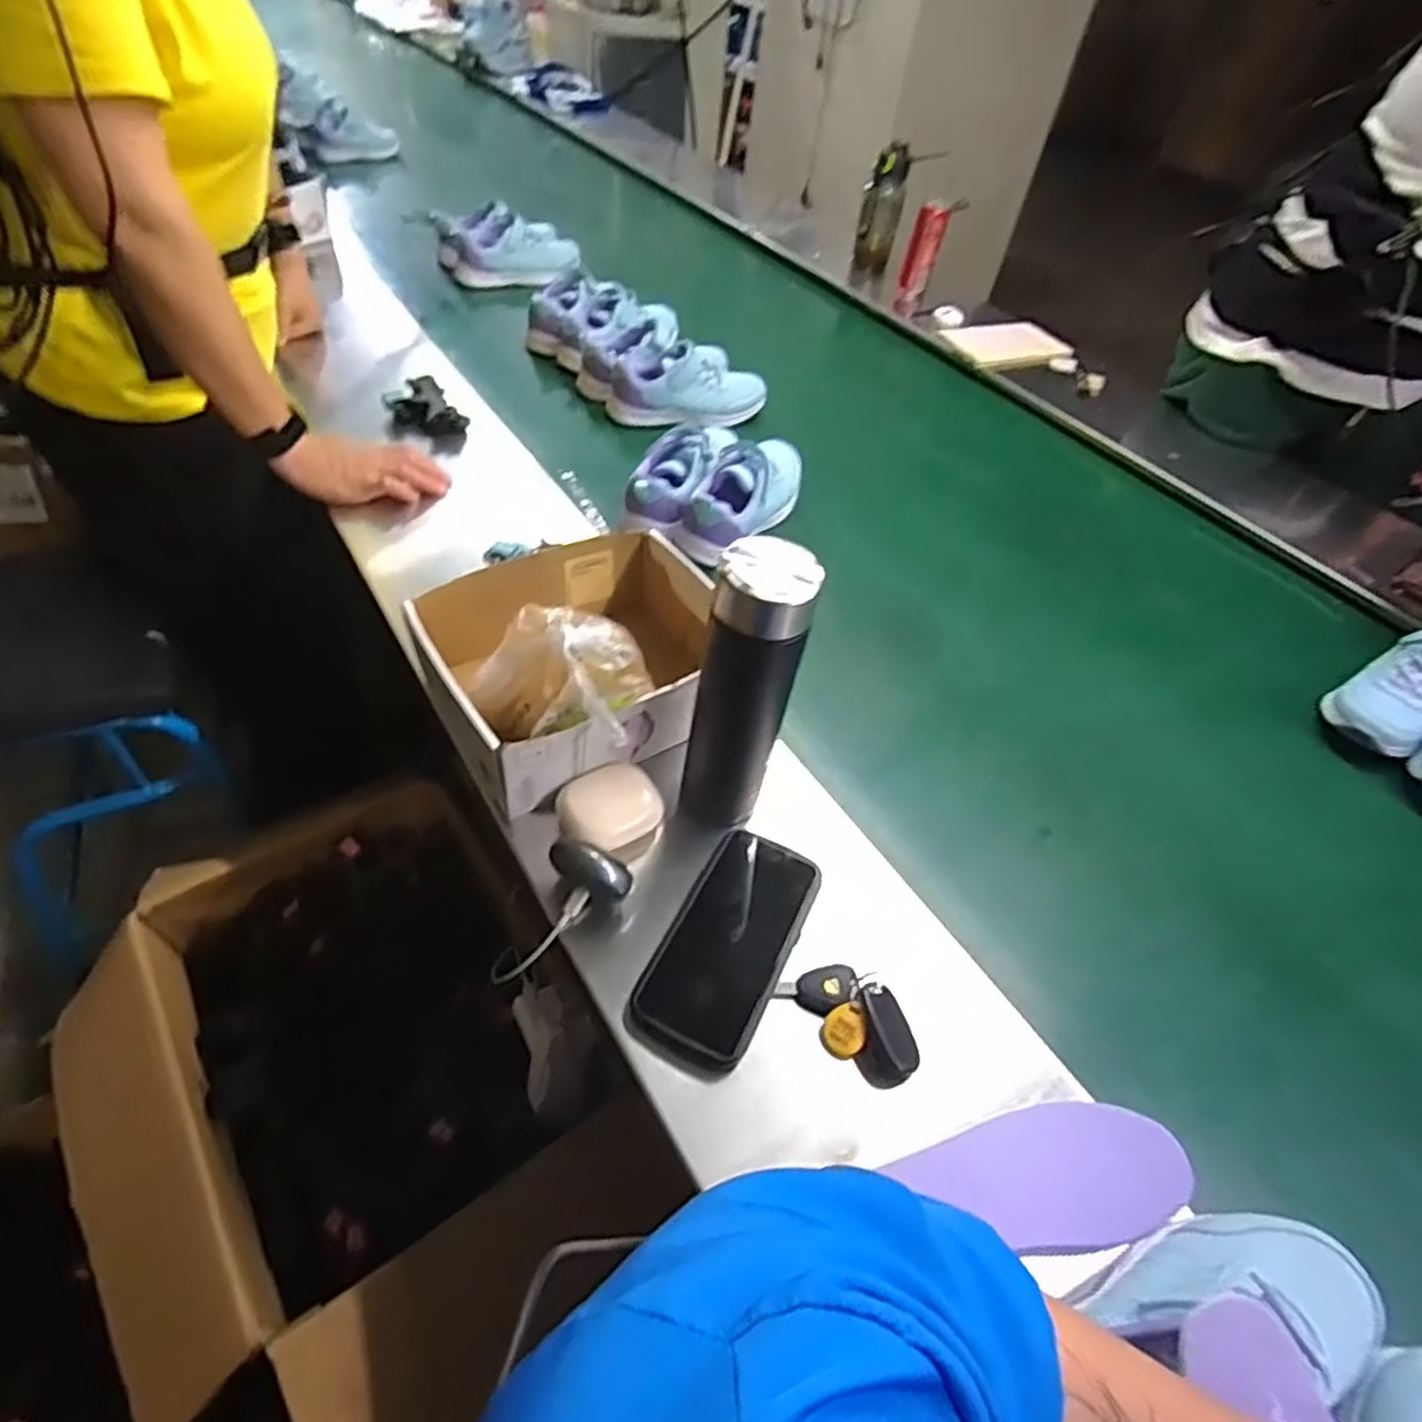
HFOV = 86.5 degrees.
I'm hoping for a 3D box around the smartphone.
[{"bbox_3d":[0.013,0.156,0.517,0.078,0.013,0.166,21,49,16],"label":"smartphone"}]

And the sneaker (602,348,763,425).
[{"bbox_3d":[-0.028,-0.434,1.023,0.210,0.076,0.075,-9,51,-14],"label":"sneaker"}]

